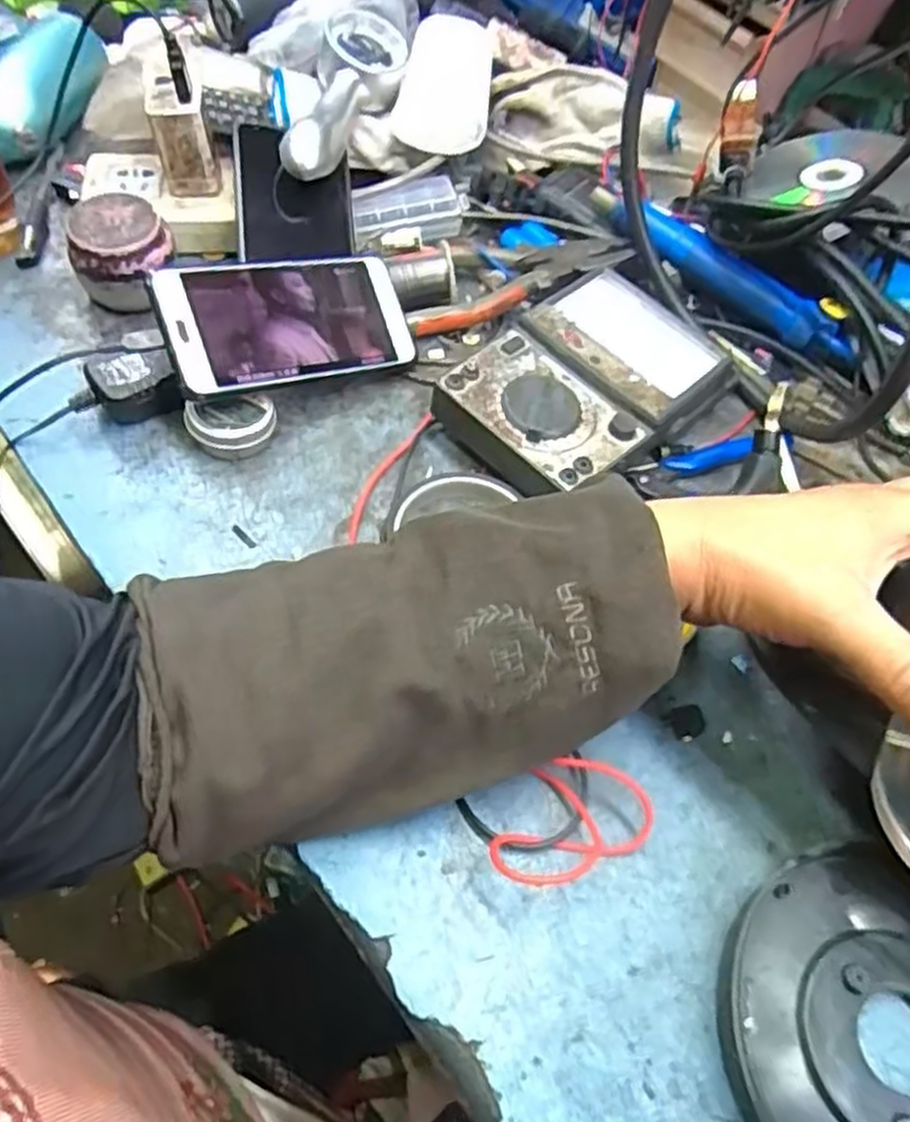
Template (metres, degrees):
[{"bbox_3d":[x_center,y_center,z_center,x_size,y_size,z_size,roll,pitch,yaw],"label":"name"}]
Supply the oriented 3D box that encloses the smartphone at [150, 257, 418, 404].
[{"bbox_3d":[-0.098,-0.144,0.477,0.158,0.013,0.076,-18,89,-34],"label":"smartphone"}]

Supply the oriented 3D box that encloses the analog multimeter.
[{"bbox_3d":[0.088,-0.115,0.486,0.111,0.033,0.182,41,60,18],"label":"analog multimeter"}]

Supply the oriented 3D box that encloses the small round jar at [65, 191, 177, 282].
[{"bbox_3d":[-0.210,-0.196,0.503,0.059,0.048,0.056,4,56,-6],"label":"small round jar"}]

